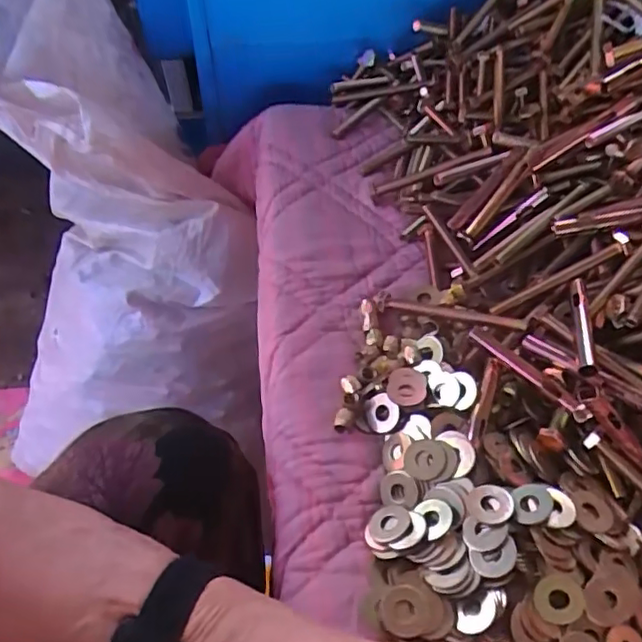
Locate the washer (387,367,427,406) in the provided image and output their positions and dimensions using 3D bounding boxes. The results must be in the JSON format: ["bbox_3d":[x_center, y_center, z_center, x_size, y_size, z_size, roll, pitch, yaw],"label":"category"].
[{"bbox_3d":[0.055,0.041,0.392,0.025,0.005,0.030,4,48,2],"label":"washer"}]

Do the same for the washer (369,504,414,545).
[{"bbox_3d":[0.040,0.115,0.346,0.025,0.004,0.026,-21,26,8],"label":"washer"}]

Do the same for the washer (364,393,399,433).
[{"bbox_3d":[0.039,0.059,0.391,0.005,0.023,0.024,10,29,-53],"label":"washer"}]

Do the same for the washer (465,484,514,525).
[{"bbox_3d":[0.094,0.102,0.337,0.025,0.004,0.022,-20,52,-18],"label":"washer"}]

